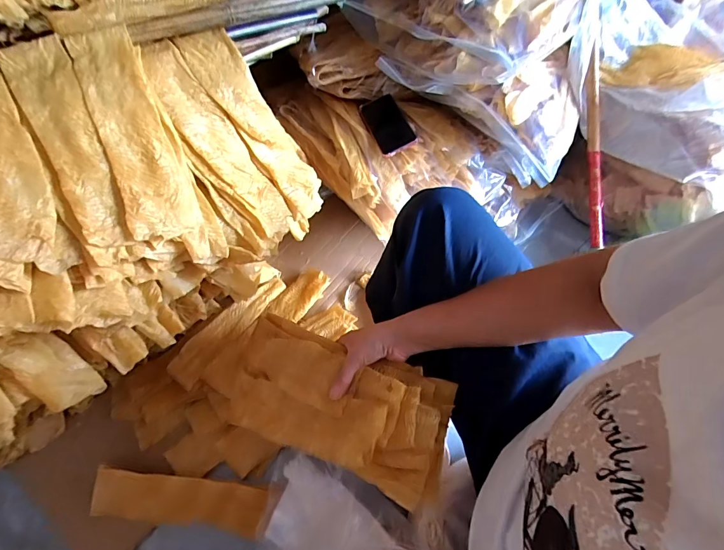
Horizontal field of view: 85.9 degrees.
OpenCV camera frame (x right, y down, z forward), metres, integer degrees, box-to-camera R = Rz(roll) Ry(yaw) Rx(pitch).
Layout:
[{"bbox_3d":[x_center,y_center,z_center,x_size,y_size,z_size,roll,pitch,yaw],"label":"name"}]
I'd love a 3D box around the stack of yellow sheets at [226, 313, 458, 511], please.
[{"bbox_3d":[-0.048,0.160,0.512,0.319,0.063,0.151,13,59,30],"label":"stack of yellow sheets"}]

